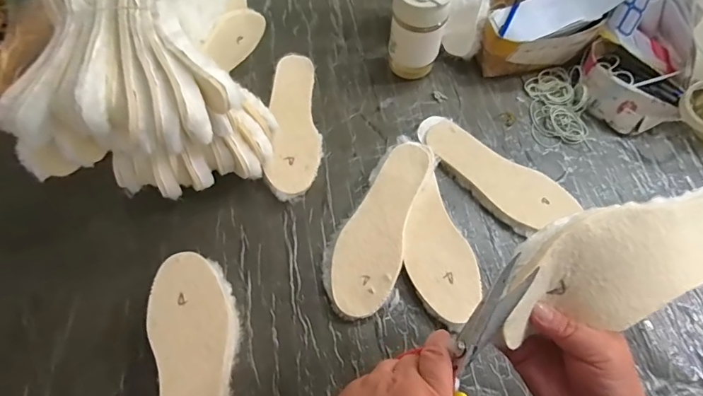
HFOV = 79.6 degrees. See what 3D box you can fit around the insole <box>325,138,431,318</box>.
[{"bbox_3d":[0.036,0.035,0.586,0.093,0.012,0.255,15,68,14],"label":"insole"}]

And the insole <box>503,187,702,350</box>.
[{"bbox_3d":[0.210,0.043,0.307,0.221,0.025,0.083,-8,101,-12],"label":"insole"}]

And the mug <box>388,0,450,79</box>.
[{"bbox_3d":[0.107,-0.272,0.680,0.081,0.157,0.069,14,67,6],"label":"mug"}]

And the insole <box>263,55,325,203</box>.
[{"bbox_3d":[-0.087,-0.118,0.668,0.083,0.016,0.257,3,66,-4],"label":"insole"}]

